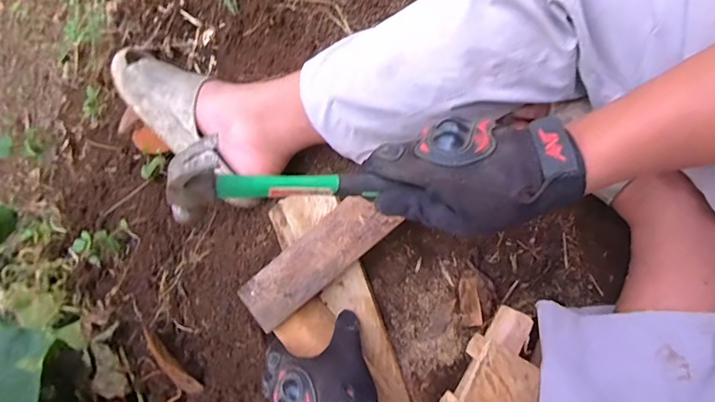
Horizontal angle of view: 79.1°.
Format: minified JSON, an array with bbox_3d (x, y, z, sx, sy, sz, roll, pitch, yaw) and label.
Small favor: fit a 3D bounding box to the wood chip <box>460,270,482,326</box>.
[{"bbox_3d":[0.130,0.113,0.503,0.021,0.007,0.061,-3,80,0],"label":"wood chip"}]

